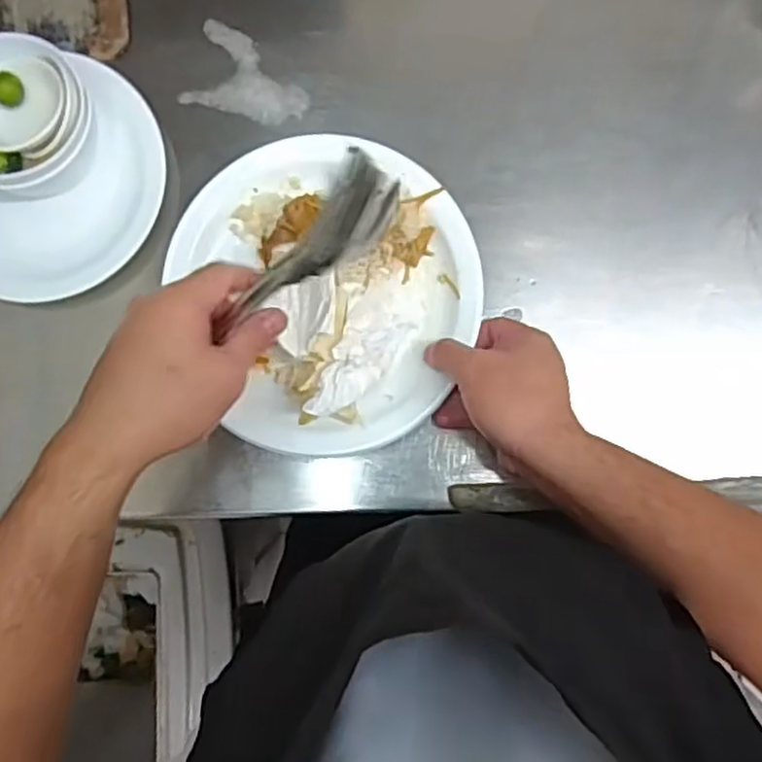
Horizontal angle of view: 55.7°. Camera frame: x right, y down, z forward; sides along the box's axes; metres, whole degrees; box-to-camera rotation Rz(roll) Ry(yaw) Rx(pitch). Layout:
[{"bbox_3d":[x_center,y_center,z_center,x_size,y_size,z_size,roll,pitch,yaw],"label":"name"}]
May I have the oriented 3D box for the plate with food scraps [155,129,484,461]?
[{"bbox_3d":[-0.038,-0.066,0.513,0.211,0.045,0.227,0,89,2],"label":"plate with food scraps"}]

